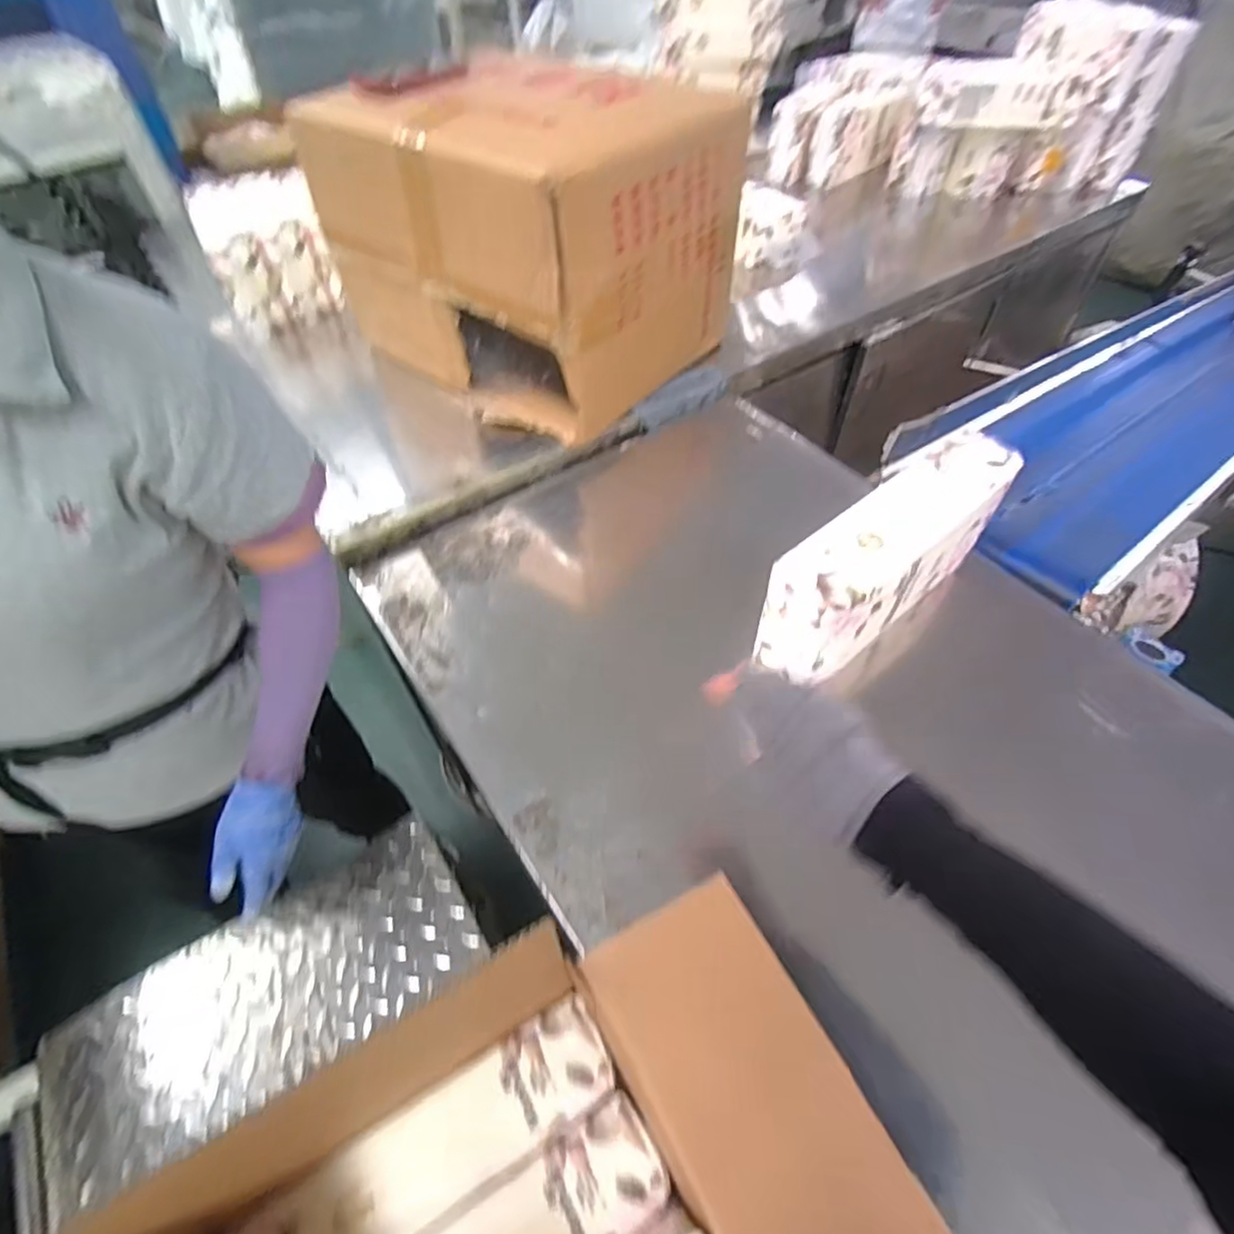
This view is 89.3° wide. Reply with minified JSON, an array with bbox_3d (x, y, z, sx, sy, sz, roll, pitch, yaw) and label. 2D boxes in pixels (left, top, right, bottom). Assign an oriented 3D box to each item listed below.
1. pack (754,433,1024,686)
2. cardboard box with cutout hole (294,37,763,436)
[{"bbox_3d":[0.315,-0.068,0.730,0.358,0.156,0.096,-35,58,-16],"label":"pack"},{"bbox_3d":[-0.136,-0.615,1.005,0.519,0.368,0.419,32,59,24],"label":"cardboard box with cutout hole"}]

